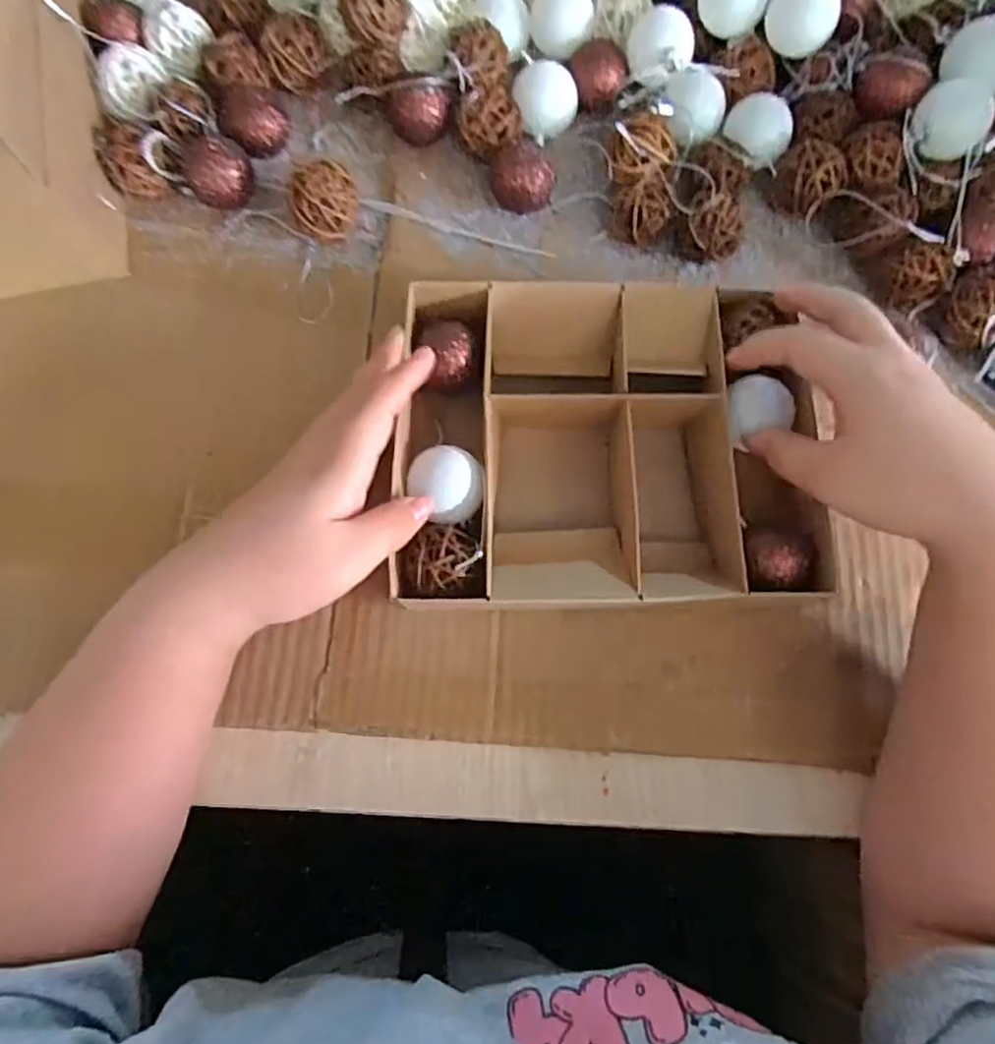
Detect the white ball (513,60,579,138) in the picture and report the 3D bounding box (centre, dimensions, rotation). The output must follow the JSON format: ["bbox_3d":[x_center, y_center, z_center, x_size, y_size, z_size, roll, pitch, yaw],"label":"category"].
[{"bbox_3d":[0.029,-0.250,0.401,0.037,0.034,0.034,0,74,-1],"label":"white ball"}]

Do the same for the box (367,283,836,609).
[{"bbox_3d":[0.052,-0.040,0.340,0.200,0.043,0.165,-1,74,-2],"label":"box"}]

